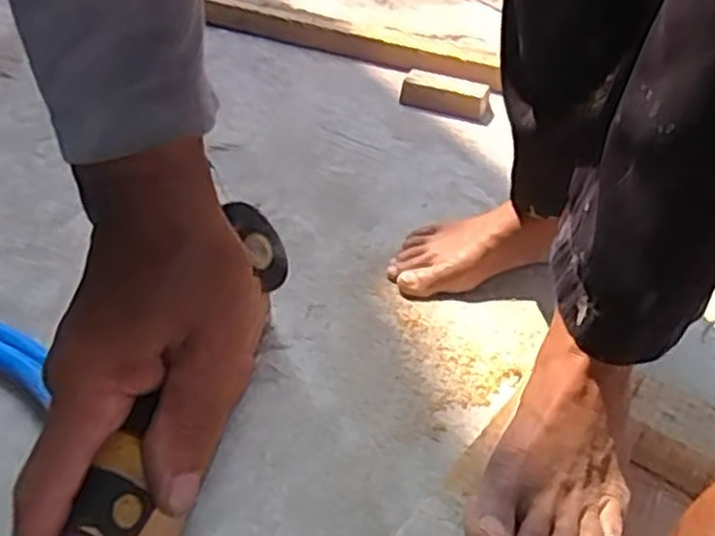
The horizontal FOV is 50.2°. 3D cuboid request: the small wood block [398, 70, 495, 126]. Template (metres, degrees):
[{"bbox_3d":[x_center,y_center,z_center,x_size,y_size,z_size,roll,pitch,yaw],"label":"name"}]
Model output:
[{"bbox_3d":[0.126,-0.241,1.071,0.131,0.039,0.062,13,36,8],"label":"small wood block"}]

